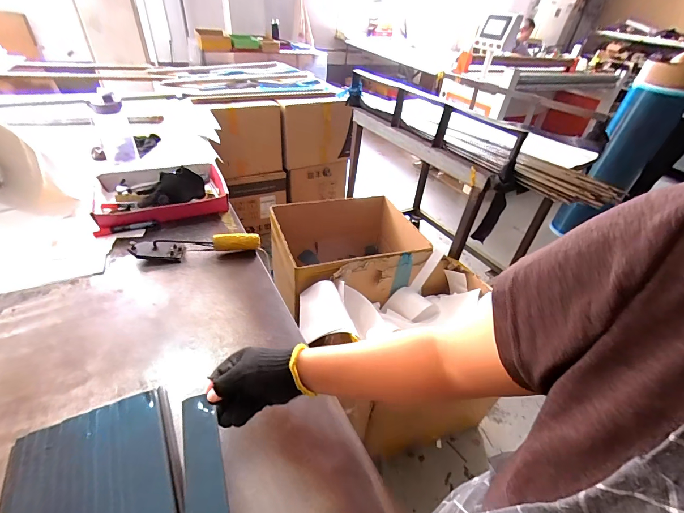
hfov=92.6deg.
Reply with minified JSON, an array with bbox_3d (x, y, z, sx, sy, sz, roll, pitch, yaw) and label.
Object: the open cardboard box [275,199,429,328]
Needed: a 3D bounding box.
[{"bbox_3d":[0.025,0.004,1.329,0.557,0.292,0.462,-7,40,-17],"label":"open cardboard box"}]

